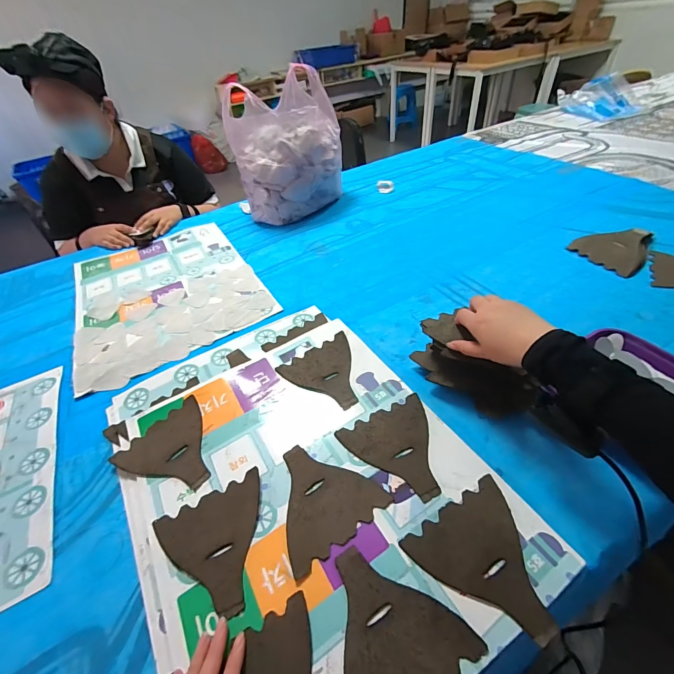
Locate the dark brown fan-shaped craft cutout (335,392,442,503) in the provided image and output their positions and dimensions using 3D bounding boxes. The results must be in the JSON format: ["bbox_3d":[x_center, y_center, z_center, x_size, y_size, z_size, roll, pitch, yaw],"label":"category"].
[{"bbox_3d":[0.085,0.150,0.444,0.124,0.004,0.130,-22,47,-13],"label":"dark brown fan-shaped craft cutout"}]

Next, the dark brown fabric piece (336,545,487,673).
[{"bbox_3d":[0.045,0.271,0.320,0.127,0.008,0.129,-26,48,-18],"label":"dark brown fabric piece"}]

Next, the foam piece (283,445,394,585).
[{"bbox_3d":[-0.024,0.191,0.414,0.126,0.004,0.129,-30,49,-21],"label":"foam piece"}]

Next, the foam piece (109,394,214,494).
[{"bbox_3d":[-0.225,0.160,0.470,0.132,0.007,0.126,28,55,31],"label":"foam piece"}]

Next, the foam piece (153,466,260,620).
[{"bbox_3d":[-0.133,0.238,0.381,0.121,0.004,0.128,-23,47,-15],"label":"foam piece"}]

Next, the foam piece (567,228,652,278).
[{"bbox_3d":[0.581,-0.171,0.697,0.145,0.019,0.119,-5,61,13],"label":"foam piece"}]

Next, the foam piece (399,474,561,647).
[{"bbox_3d":[0.157,0.234,0.345,0.124,0.007,0.128,-25,48,-16],"label":"foam piece"}]

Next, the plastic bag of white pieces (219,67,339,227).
[{"bbox_3d":[-0.134,-0.509,0.935,0.289,0.288,0.242,-7,45,1],"label":"plastic bag of white pieces"}]

